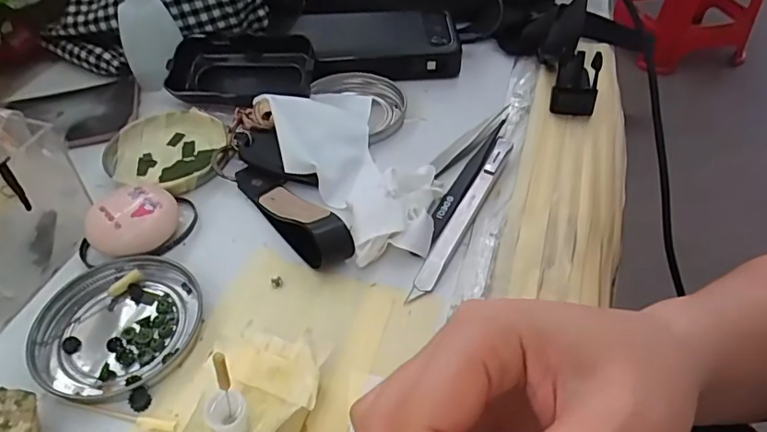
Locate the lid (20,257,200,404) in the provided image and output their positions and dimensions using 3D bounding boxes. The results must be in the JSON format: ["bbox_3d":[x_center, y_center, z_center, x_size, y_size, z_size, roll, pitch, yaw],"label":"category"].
[{"bbox_3d":[-0.132,0.053,0.260,0.073,0.007,0.076,-1,46,1],"label":"lid"}]

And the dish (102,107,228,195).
[{"bbox_3d":[-0.144,-0.045,0.353,0.081,0.013,0.074,0,47,0],"label":"dish"}]

